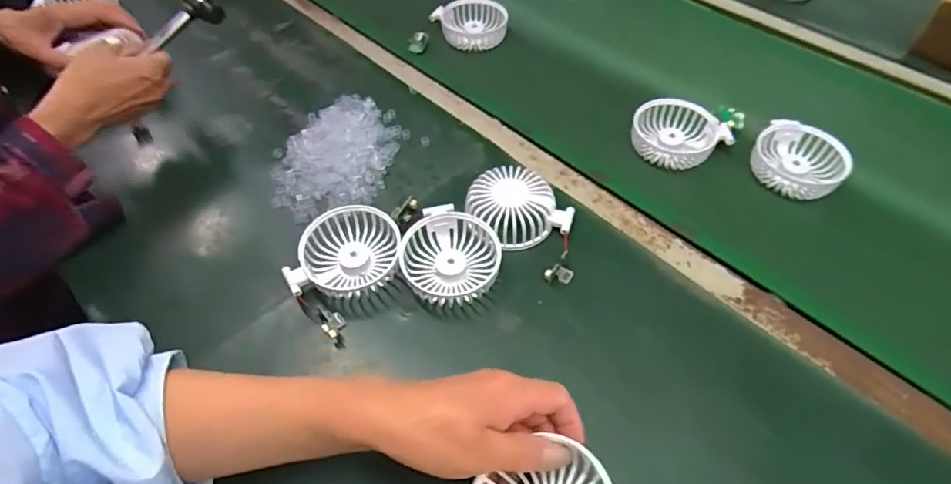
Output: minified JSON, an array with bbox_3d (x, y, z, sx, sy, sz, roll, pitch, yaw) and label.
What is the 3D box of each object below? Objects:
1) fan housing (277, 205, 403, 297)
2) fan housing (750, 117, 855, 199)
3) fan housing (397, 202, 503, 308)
[{"bbox_3d":[-0.116,0.010,0.475,0.085,0.030,0.086,7,53,5],"label":"fan housing"},{"bbox_3d":[0.343,-0.086,0.550,0.088,0.032,0.087,33,60,22],"label":"fan housing"},{"bbox_3d":[-0.023,0.012,0.474,0.084,0.030,0.084,0,53,0],"label":"fan housing"}]

